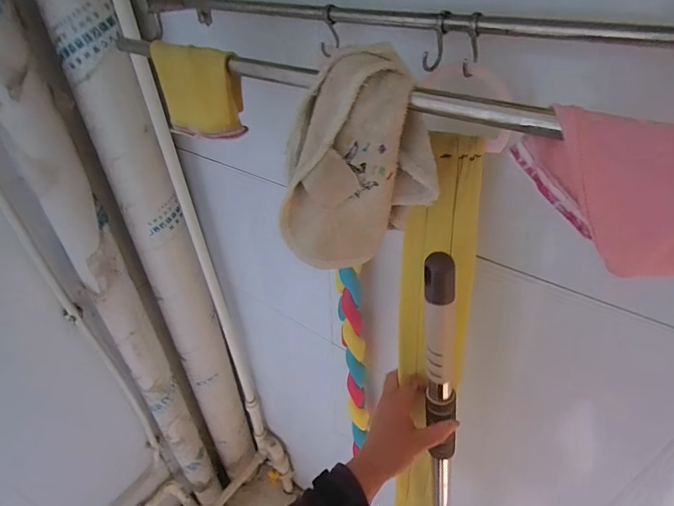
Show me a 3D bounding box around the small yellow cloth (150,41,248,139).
[{"bbox_3d":[-0.143,-0.167,0.398,0.110,0.076,0.055,29,46,34],"label":"small yellow cloth"}]

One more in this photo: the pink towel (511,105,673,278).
[{"bbox_3d":[0.168,-0.029,0.202,0.145,0.070,0.029,24,44,30],"label":"pink towel"}]

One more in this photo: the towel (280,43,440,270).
[{"bbox_3d":[0.014,-0.067,0.295,0.112,0.144,0.048,-8,37,-9],"label":"towel"}]

